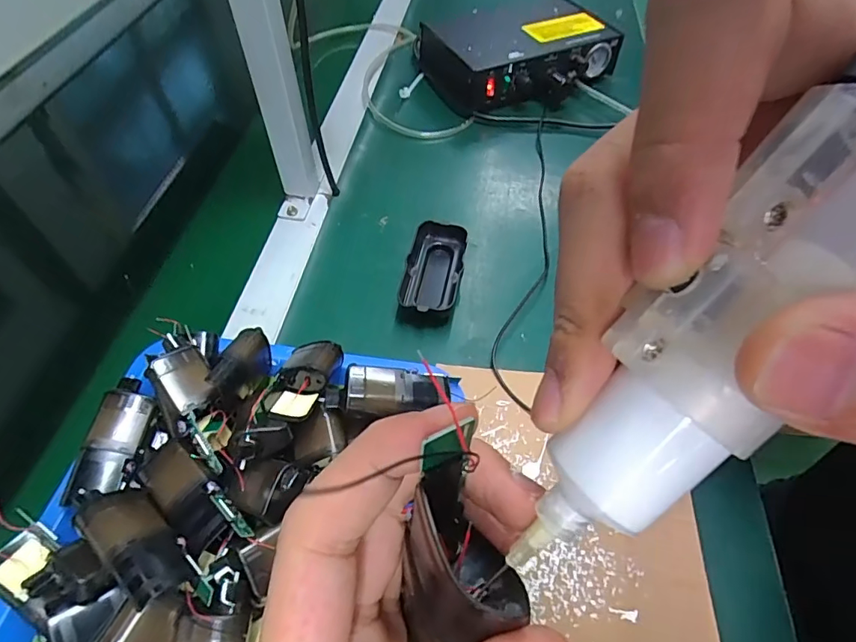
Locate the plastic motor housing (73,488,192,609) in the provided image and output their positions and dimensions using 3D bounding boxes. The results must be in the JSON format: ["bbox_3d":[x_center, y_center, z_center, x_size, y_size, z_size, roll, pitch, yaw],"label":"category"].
[{"bbox_3d":[-0.162,0.122,0.271,0.075,0.025,0.032,31,60,20],"label":"plastic motor housing"}]

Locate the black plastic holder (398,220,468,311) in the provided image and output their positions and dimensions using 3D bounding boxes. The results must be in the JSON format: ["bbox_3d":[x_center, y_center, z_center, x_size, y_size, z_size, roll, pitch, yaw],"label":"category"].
[{"bbox_3d":[0.004,-0.048,0.465,0.053,0.024,0.110,8,54,7],"label":"black plastic holder"}]

